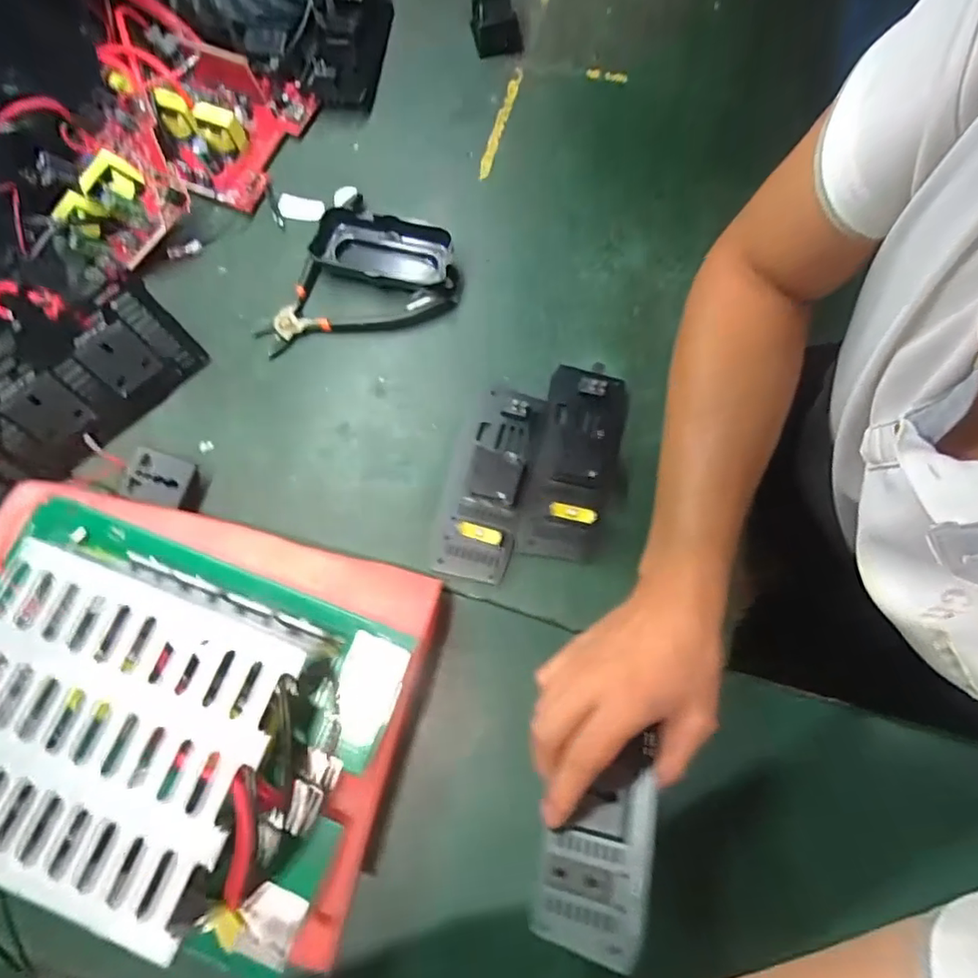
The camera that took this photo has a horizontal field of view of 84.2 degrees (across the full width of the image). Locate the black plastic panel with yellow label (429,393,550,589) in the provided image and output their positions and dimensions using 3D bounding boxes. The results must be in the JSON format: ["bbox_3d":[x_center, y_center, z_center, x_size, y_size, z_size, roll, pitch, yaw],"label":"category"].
[{"bbox_3d":[0.001,-0.008,0.382,0.051,0.028,0.140,15,77,5],"label":"black plastic panel with yellow label"}]

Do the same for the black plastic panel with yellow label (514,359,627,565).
[{"bbox_3d":[0.060,-0.022,0.387,0.061,0.019,0.143,13,77,5],"label":"black plastic panel with yellow label"}]

